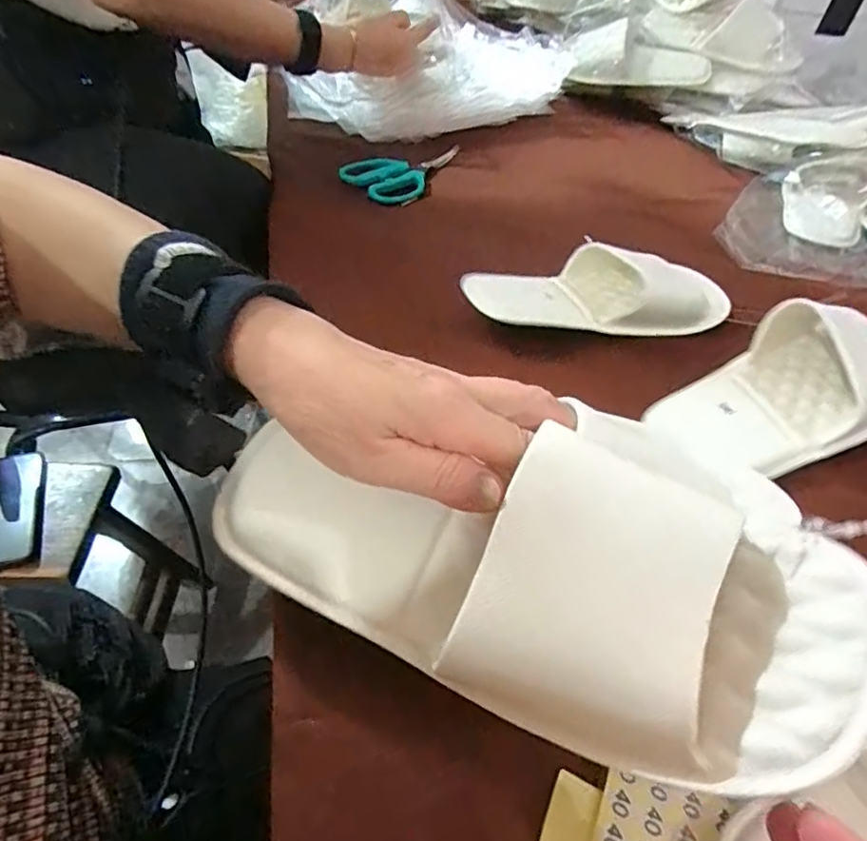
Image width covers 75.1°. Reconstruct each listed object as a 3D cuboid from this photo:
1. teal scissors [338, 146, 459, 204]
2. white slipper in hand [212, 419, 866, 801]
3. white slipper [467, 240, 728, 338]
[{"bbox_3d":[-0.021,-0.272,0.627,0.158,0.009,0.069,-24,68,-30],"label":"teal scissors"},{"bbox_3d":[0.028,0.058,0.231,0.265,0.066,0.096,10,46,20],"label":"white slipper in hand"},{"bbox_3d":[0.139,-0.114,0.472,0.227,0.054,0.085,-1,48,-9],"label":"white slipper"}]

